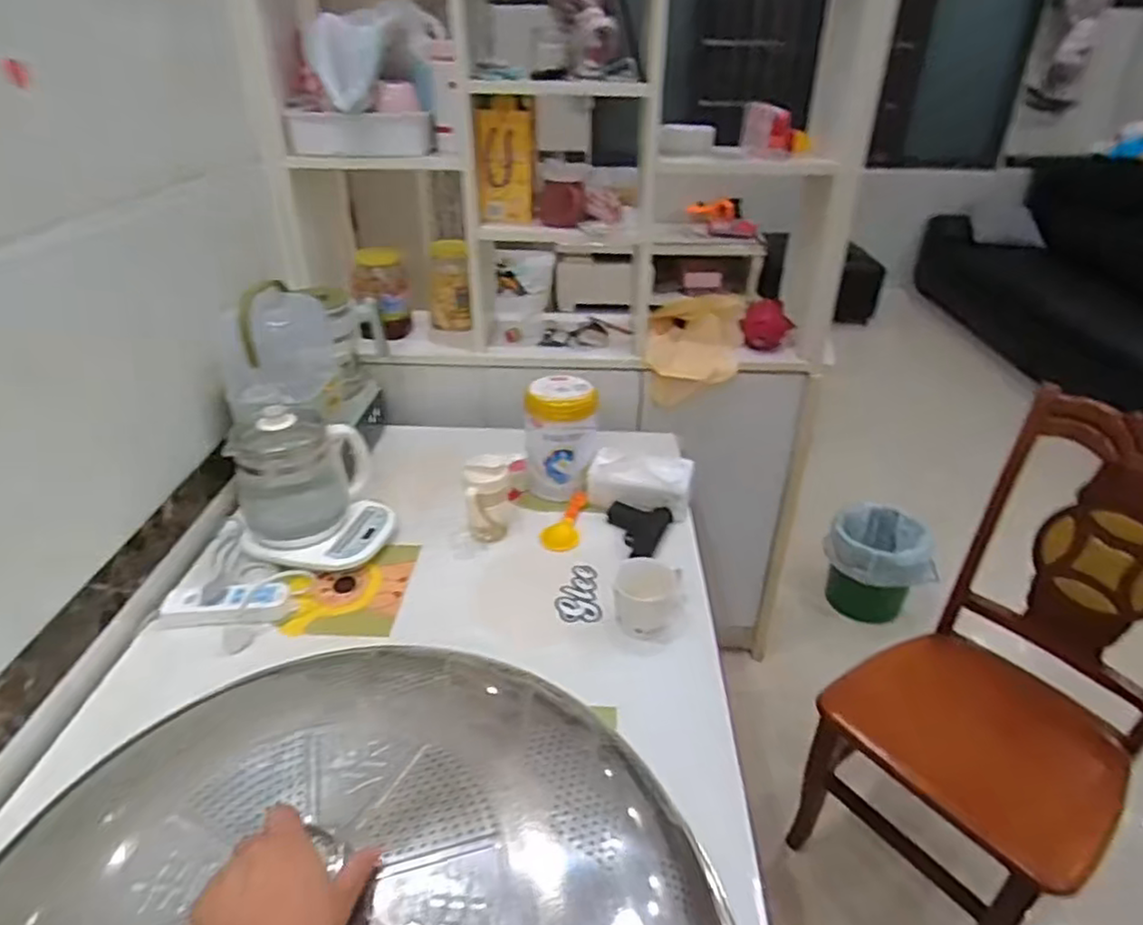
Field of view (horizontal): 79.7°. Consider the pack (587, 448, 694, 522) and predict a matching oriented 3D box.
[{"bbox_3d":[0.120,0.035,1.201,0.176,0.068,0.102,6,32,10],"label":"pack"}]

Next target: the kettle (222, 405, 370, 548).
[{"bbox_3d":[-0.430,0.001,1.069,0.192,0.196,0.157,-4,31,-6],"label":"kettle"}]

